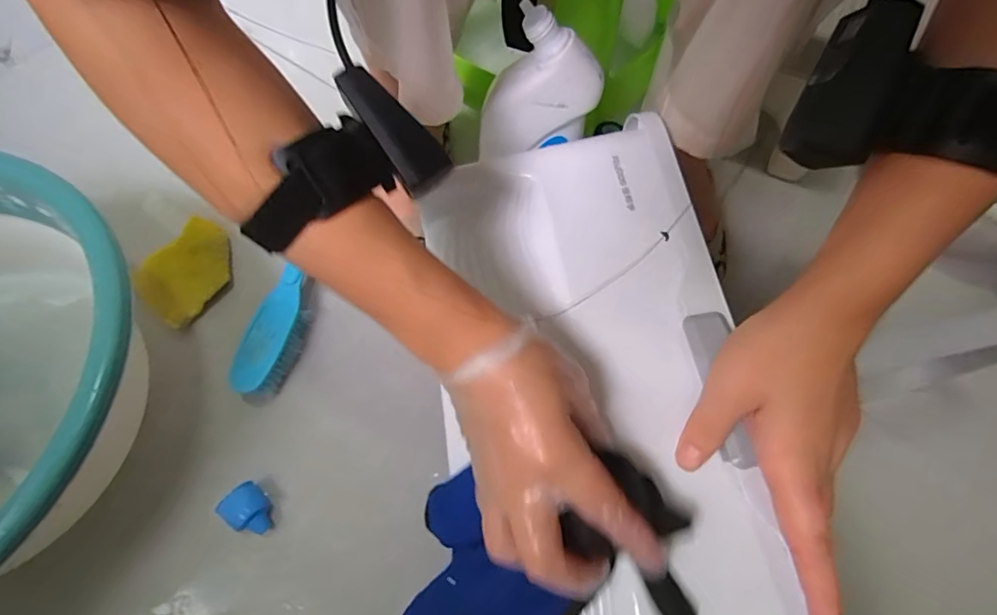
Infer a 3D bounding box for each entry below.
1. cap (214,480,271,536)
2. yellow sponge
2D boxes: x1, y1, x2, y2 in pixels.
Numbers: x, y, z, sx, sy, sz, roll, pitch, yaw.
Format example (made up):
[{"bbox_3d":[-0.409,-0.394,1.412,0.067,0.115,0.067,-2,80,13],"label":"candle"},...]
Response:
[{"bbox_3d":[-0.199,0.164,0.400,0.037,0.033,0.031,37,70,14],"label":"cap"},{"bbox_3d":[-0.297,-0.035,0.479,0.065,0.017,0.097,43,64,-28],"label":"yellow sponge"}]

